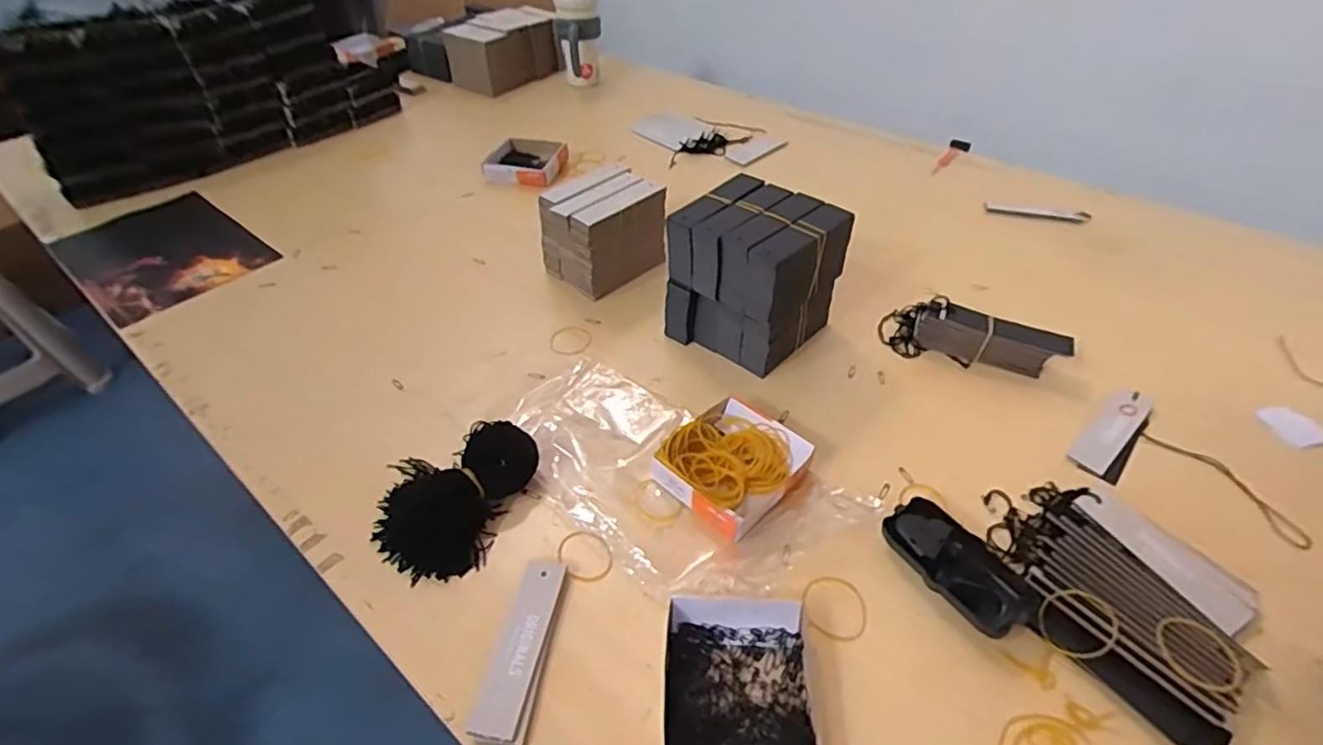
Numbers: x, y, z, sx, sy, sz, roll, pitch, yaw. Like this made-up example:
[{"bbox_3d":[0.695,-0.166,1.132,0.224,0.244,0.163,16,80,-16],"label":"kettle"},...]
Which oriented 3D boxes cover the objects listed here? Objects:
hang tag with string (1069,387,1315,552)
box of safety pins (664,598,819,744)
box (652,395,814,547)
[{"bbox_3d":[0.475,0.087,0.550,0.125,0.006,0.169,-34,51,-29],"label":"hang tag with string"},{"bbox_3d":[0.053,0.210,0.422,0.097,0.026,0.111,1,43,4],"label":"box of safety pins"},{"bbox_3d":[0.064,0.081,0.553,0.107,0.033,0.123,33,54,32],"label":"box"}]

